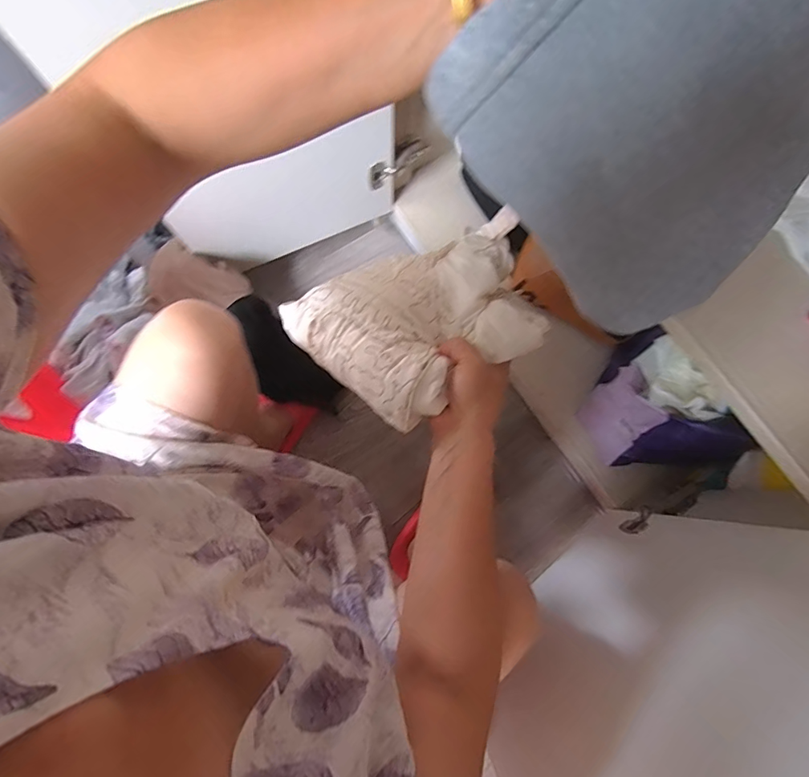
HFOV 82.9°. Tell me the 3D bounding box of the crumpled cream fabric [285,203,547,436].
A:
[{"bbox_3d":[0.039,-0.077,0.452,0.262,0.049,0.168,-28,64,-22],"label":"crumpled cream fabric"}]

